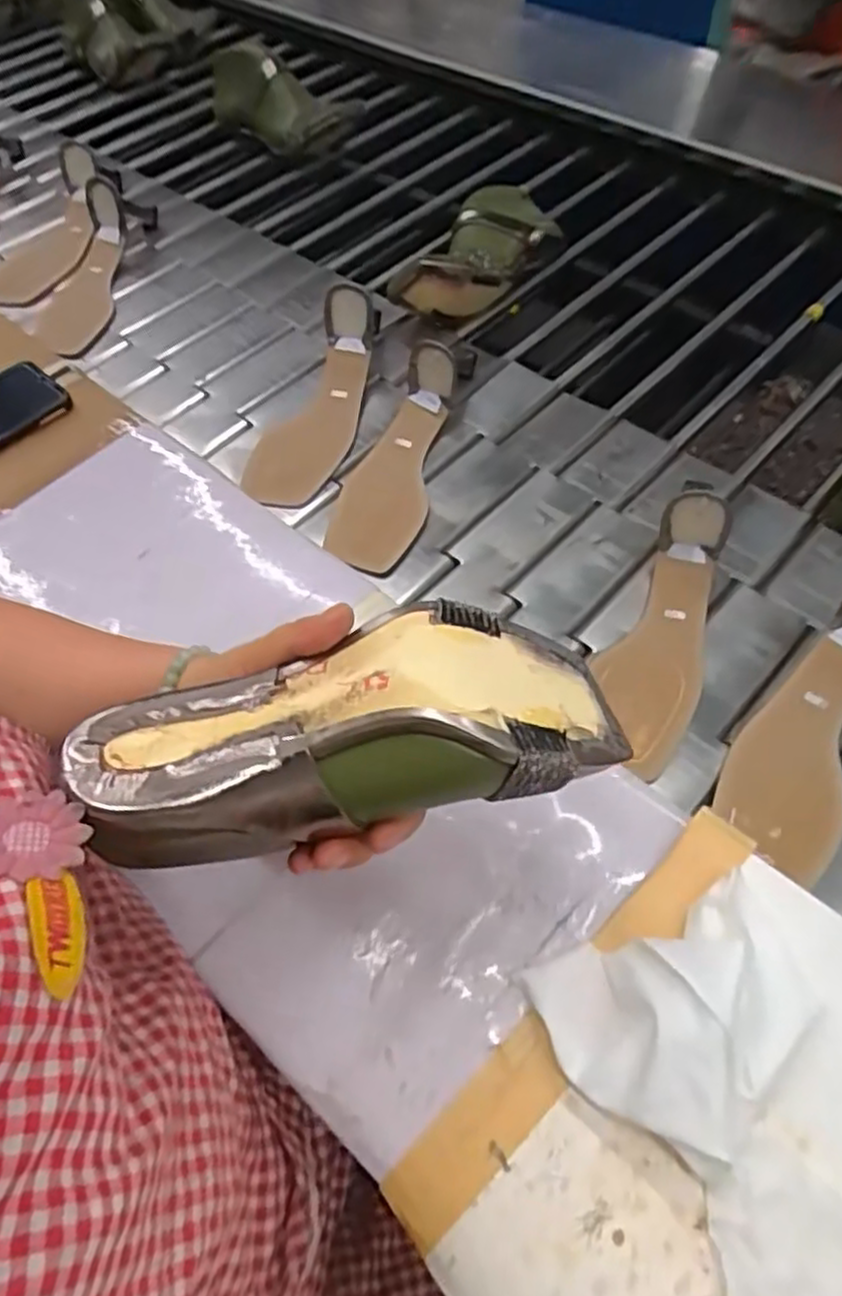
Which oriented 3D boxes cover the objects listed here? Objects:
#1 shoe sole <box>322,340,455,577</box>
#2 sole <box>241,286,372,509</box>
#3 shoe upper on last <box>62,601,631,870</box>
[{"bbox_3d":[-0.029,-0.166,0.626,0.077,0.059,0.215,8,59,9],"label":"shoe sole"},{"bbox_3d":[-0.094,-0.225,0.662,0.074,0.066,0.219,20,61,17],"label":"sole"},{"bbox_3d":[-0.025,0.042,0.330,0.225,0.089,0.085,-12,60,-9],"label":"shoe upper on last"}]

